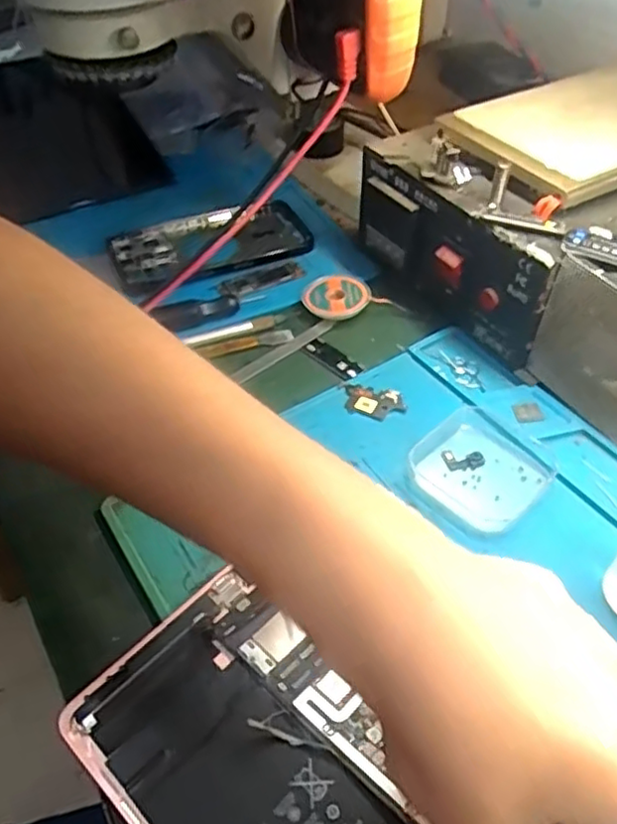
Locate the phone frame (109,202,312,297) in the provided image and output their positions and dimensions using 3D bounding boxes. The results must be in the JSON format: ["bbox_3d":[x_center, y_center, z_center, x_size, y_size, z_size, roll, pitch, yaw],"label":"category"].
[{"bbox_3d":[-0.070,-0.130,0.502,0.152,0.012,0.079,-18,48,-16],"label":"phone frame"}]

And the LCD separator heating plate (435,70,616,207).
[{"bbox_3d":[0.191,-0.182,0.422,0.205,0.022,0.107,-23,50,-20],"label":"LCD separator heating plate"}]

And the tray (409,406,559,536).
[{"bbox_3d":[0.094,0.028,0.350,0.067,0.015,0.062,-35,55,-28],"label":"tray"}]

